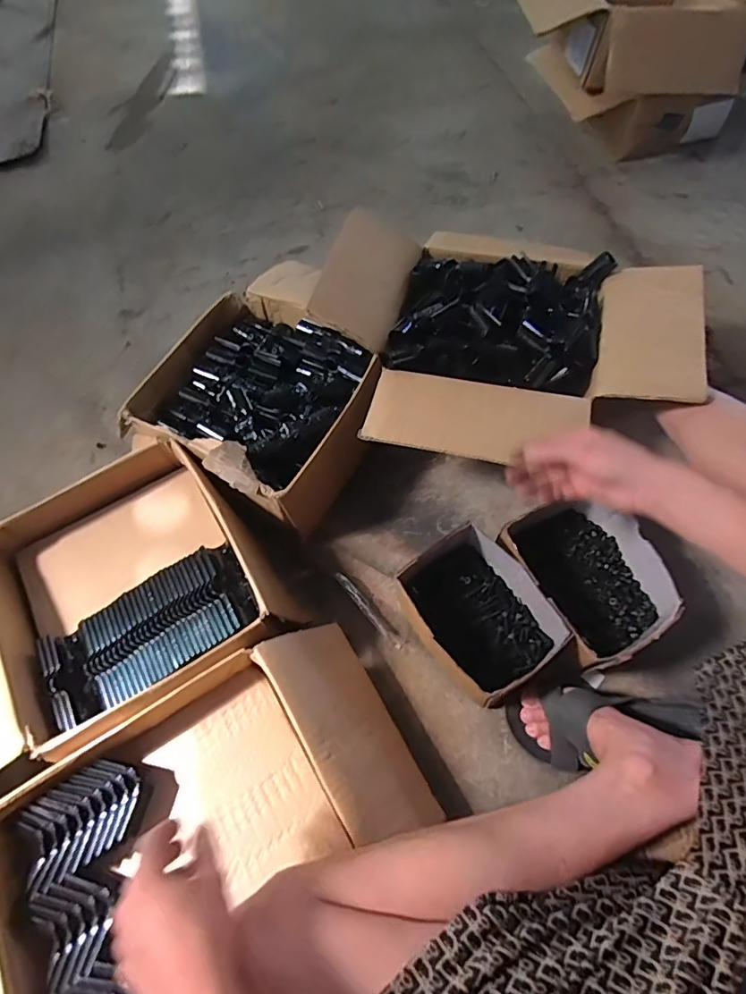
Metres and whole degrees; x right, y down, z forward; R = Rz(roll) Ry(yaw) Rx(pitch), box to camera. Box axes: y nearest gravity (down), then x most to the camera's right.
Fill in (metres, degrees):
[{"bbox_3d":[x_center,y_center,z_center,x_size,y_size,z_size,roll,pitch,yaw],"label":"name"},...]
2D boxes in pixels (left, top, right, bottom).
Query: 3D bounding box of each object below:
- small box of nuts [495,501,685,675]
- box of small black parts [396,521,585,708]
[{"bbox_3d":[0.288,0.105,0.680,0.167,0.086,0.207,-28,66,-12],"label":"small box of nuts"},{"bbox_3d":[0.139,0.165,0.667,0.153,0.104,0.213,-32,67,-13],"label":"box of small black parts"}]

